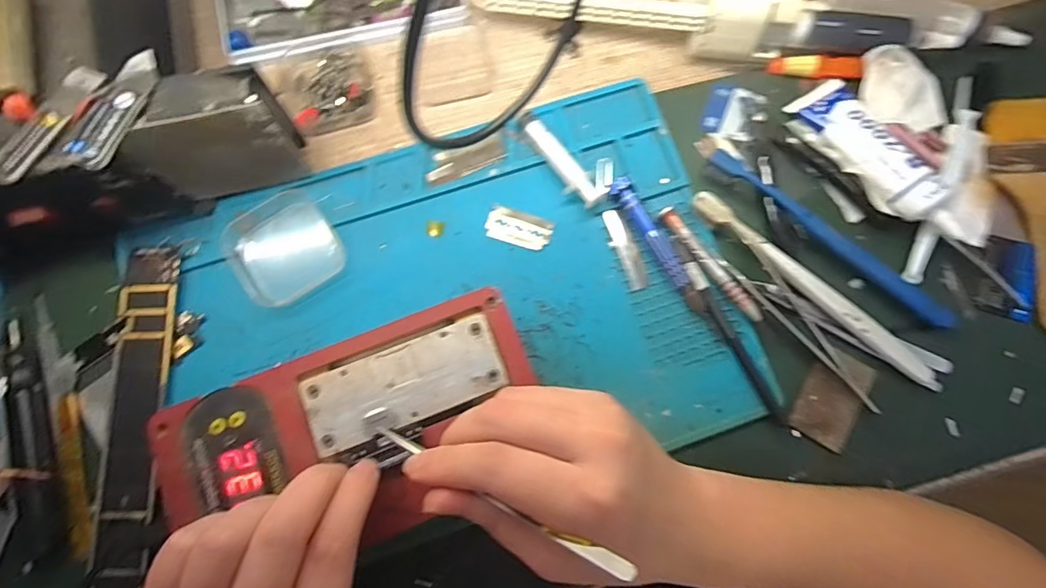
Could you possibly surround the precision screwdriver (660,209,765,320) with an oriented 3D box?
[{"bbox_3d":[0.124,-0.020,0.326,0.010,0.005,0.093,-36,81,-8],"label":"precision screwdriver"}]

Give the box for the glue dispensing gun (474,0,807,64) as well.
[{"bbox_3d":[0.080,-0.217,0.354,0.215,0.049,0.060,10,78,1],"label":"glue dispensing gun"}]

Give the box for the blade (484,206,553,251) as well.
[{"bbox_3d":[-0.003,-0.044,0.337,0.044,0.004,0.023,17,78,3],"label":"blade"}]

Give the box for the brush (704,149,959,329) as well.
[{"bbox_3d":[0.205,-0.039,0.336,0.185,0.016,0.023,37,80,6],"label":"brush"}]

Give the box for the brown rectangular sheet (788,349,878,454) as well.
[{"bbox_3d":[0.198,0.066,0.317,0.035,0.004,0.060,31,78,11],"label":"brown rectangular sheet"}]

